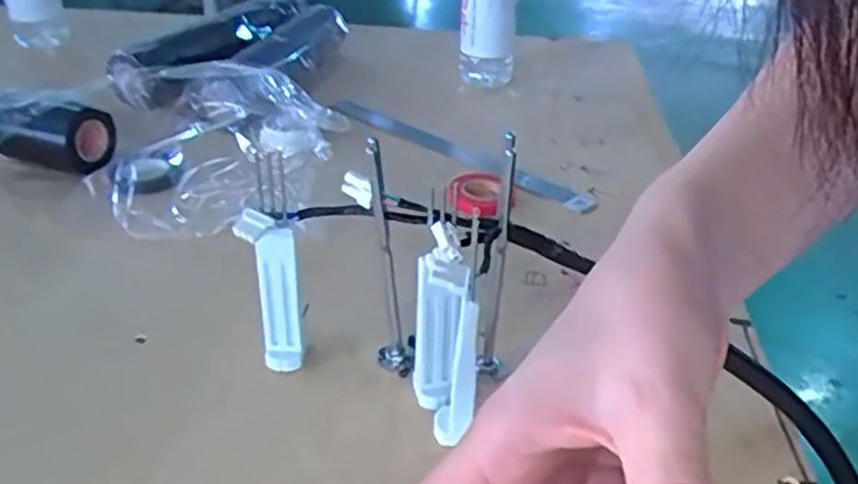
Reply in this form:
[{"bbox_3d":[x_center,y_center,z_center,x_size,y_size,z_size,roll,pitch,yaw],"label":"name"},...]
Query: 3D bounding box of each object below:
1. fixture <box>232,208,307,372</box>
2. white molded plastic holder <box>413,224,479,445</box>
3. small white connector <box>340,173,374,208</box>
[{"bbox_3d":[-0.091,0.032,0.429,0.029,0.111,0.014,-7,33,-12],"label":"fixture"},{"bbox_3d":[0.008,0.054,0.390,0.023,0.116,0.051,-4,33,-8],"label":"white molded plastic holder"},{"bbox_3d":[-0.039,-0.028,0.401,0.007,0.017,0.021,-20,40,-32],"label":"small white connector"}]

